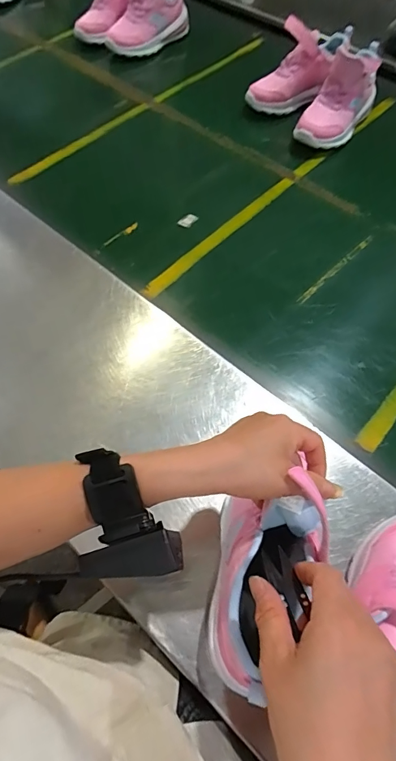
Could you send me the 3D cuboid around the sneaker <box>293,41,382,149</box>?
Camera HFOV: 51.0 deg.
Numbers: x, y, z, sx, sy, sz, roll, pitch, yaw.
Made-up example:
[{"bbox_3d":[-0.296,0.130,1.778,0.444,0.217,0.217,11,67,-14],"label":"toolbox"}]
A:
[{"bbox_3d":[0.244,-0.489,0.715,0.093,0.117,0.174,24,63,15],"label":"sneaker"}]

